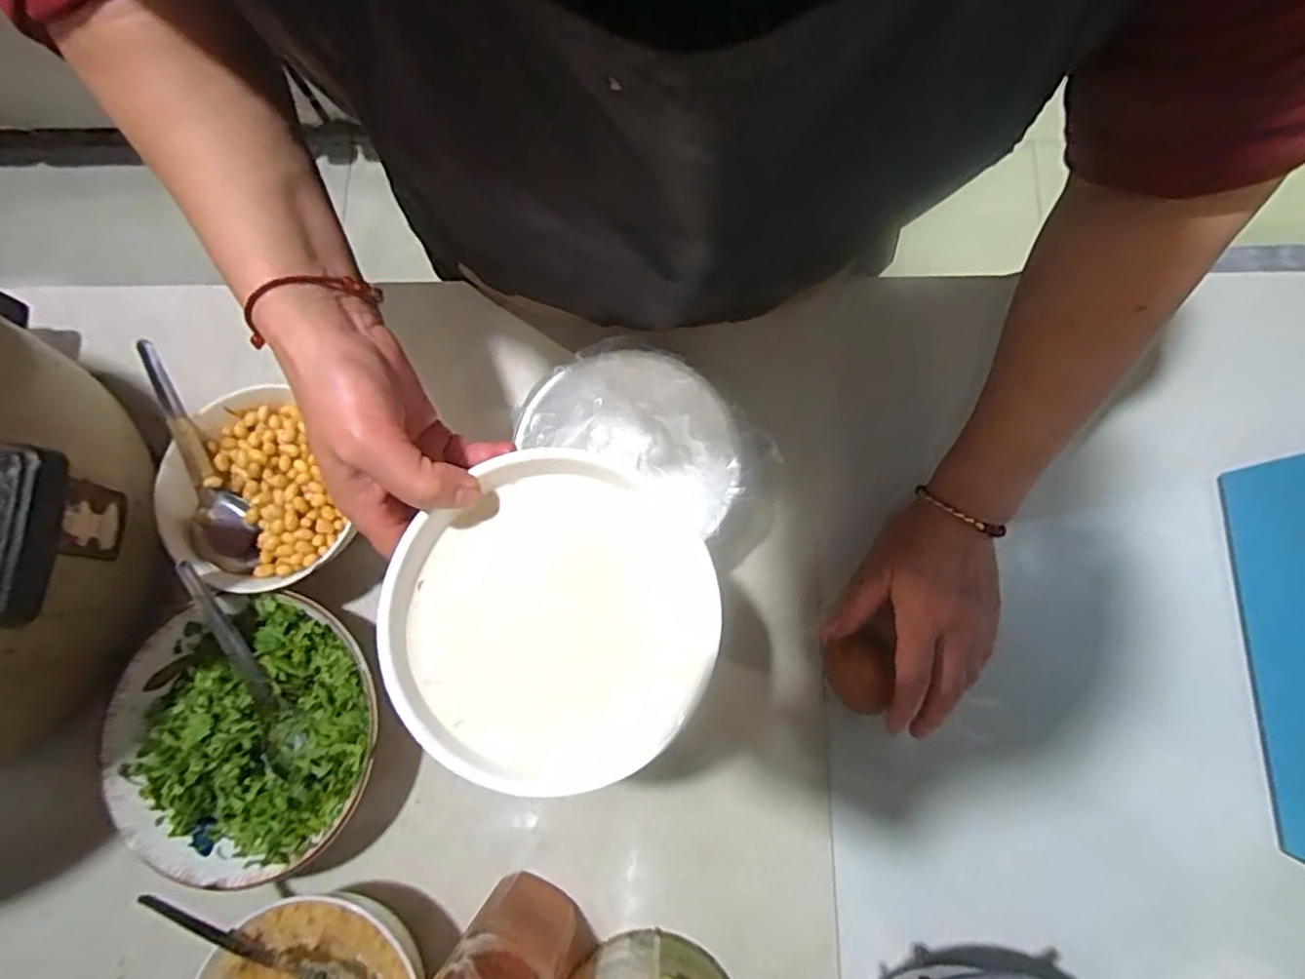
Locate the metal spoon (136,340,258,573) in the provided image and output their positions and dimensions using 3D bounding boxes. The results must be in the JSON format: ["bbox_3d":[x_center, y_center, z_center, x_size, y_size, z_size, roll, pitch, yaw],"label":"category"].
[{"bbox_3d":[-0.312,-0.020,0.424,0.034,0.030,0.160,-18,95,-2],"label":"metal spoon"}]

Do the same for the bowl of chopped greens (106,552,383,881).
[{"bbox_3d":[-0.267,0.161,0.417,0.171,0.065,0.176,0,79,1],"label":"bowl of chopped greens"}]

